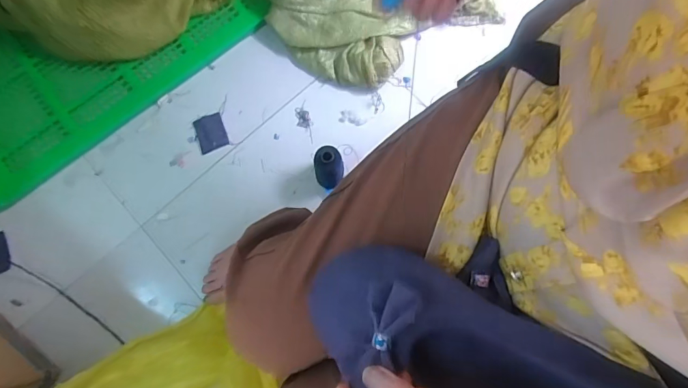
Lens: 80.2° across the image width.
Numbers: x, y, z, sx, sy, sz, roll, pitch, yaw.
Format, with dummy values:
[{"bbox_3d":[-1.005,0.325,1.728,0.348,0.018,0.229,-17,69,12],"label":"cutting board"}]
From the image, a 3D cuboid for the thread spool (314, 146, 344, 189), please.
[{"bbox_3d":[-0.029,-0.048,0.785,0.055,0.115,0.054,0,76,0],"label":"thread spool"}]

